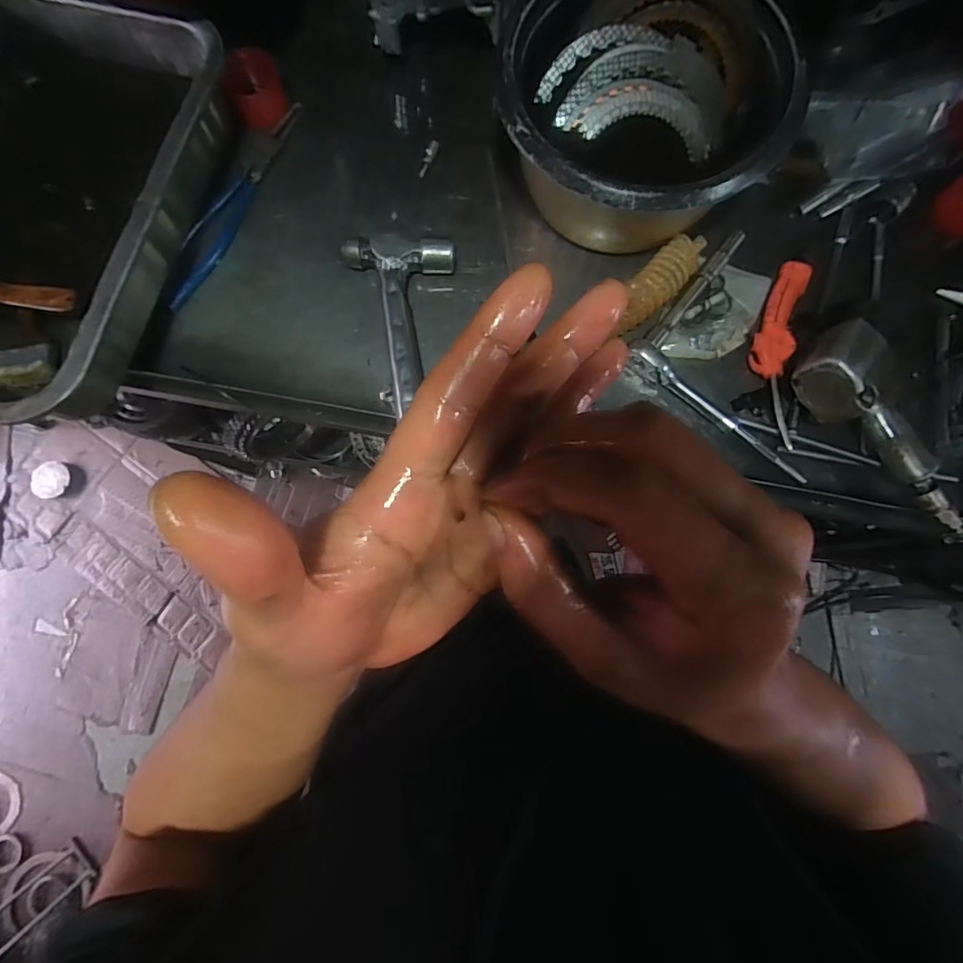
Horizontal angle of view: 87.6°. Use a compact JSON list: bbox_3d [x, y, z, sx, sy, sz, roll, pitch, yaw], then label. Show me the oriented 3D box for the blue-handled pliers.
[{"bbox_3d":[-0.304,-0.348,0.615,0.042,0.016,0.307,22,83,2],"label":"blue-handled pliers"}]

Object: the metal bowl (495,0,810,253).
[{"bbox_3d":[0.168,-0.395,0.562,0.283,0.147,0.279,0,83,0],"label":"metal bowl"}]

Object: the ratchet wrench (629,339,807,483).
[{"bbox_3d":[0.260,-0.077,0.565,0.235,0.026,0.024,43,85,5],"label":"ratchet wrench"}]

